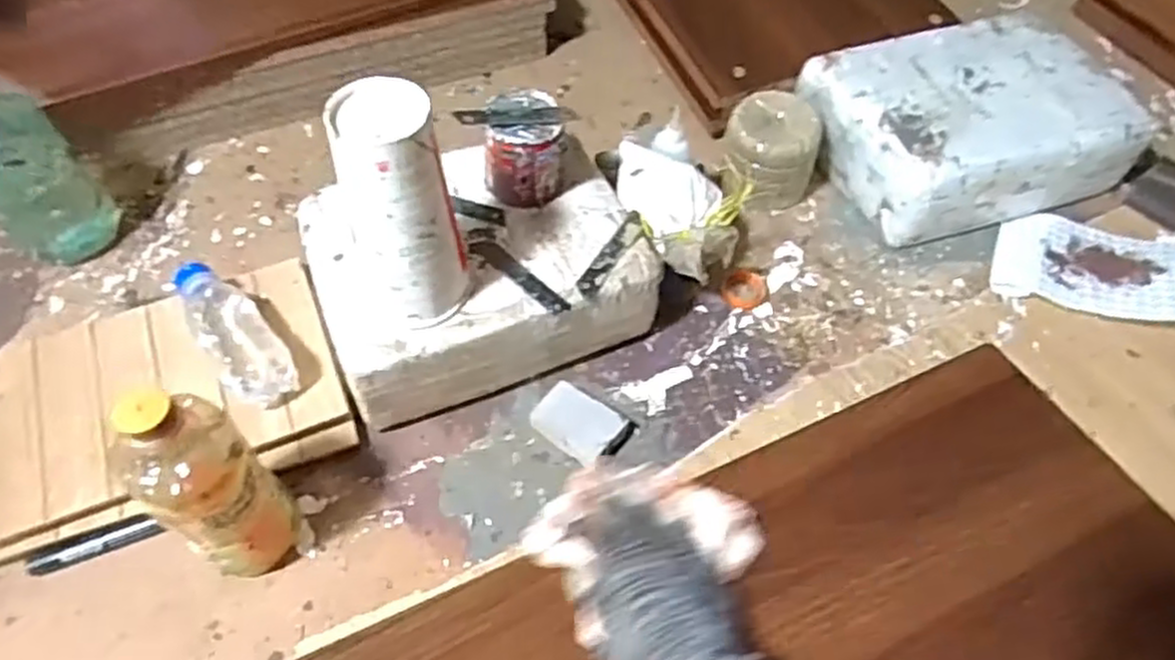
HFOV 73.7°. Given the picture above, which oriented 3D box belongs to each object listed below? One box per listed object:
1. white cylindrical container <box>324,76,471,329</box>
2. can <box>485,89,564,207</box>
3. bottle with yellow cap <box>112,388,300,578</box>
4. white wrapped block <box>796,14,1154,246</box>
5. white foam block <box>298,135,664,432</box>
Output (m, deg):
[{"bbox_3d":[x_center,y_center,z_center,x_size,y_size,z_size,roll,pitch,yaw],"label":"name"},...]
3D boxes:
[{"bbox_3d":[-0.123,-0.077,0.534,0.068,0.174,0.063,3,54,-4],"label":"white cylindrical container"},{"bbox_3d":[-0.053,-0.145,0.644,0.062,0.075,0.063,3,54,-4],"label":"can"},{"bbox_3d":[-0.245,0.102,0.508,0.065,0.202,0.065,3,54,-4],"label":"bottle with yellow cap"},{"bbox_3d":[0.381,-0.206,0.805,0.285,0.108,0.194,-15,54,-11],"label":"white wrapped block"},{"bbox_3d":[-0.090,-0.047,0.674,0.261,0.108,0.191,-19,57,-12],"label":"white foam block"}]

